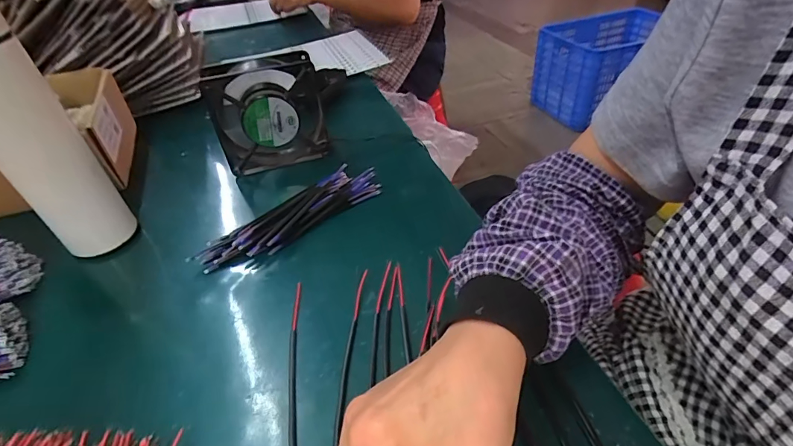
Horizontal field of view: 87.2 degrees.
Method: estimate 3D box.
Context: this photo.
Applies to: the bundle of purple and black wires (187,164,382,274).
[{"bbox_3d":[-0.108,-0.008,0.432,0.195,0.018,0.059,-31,46,-27],"label":"bundle of purple and black wires"}]

